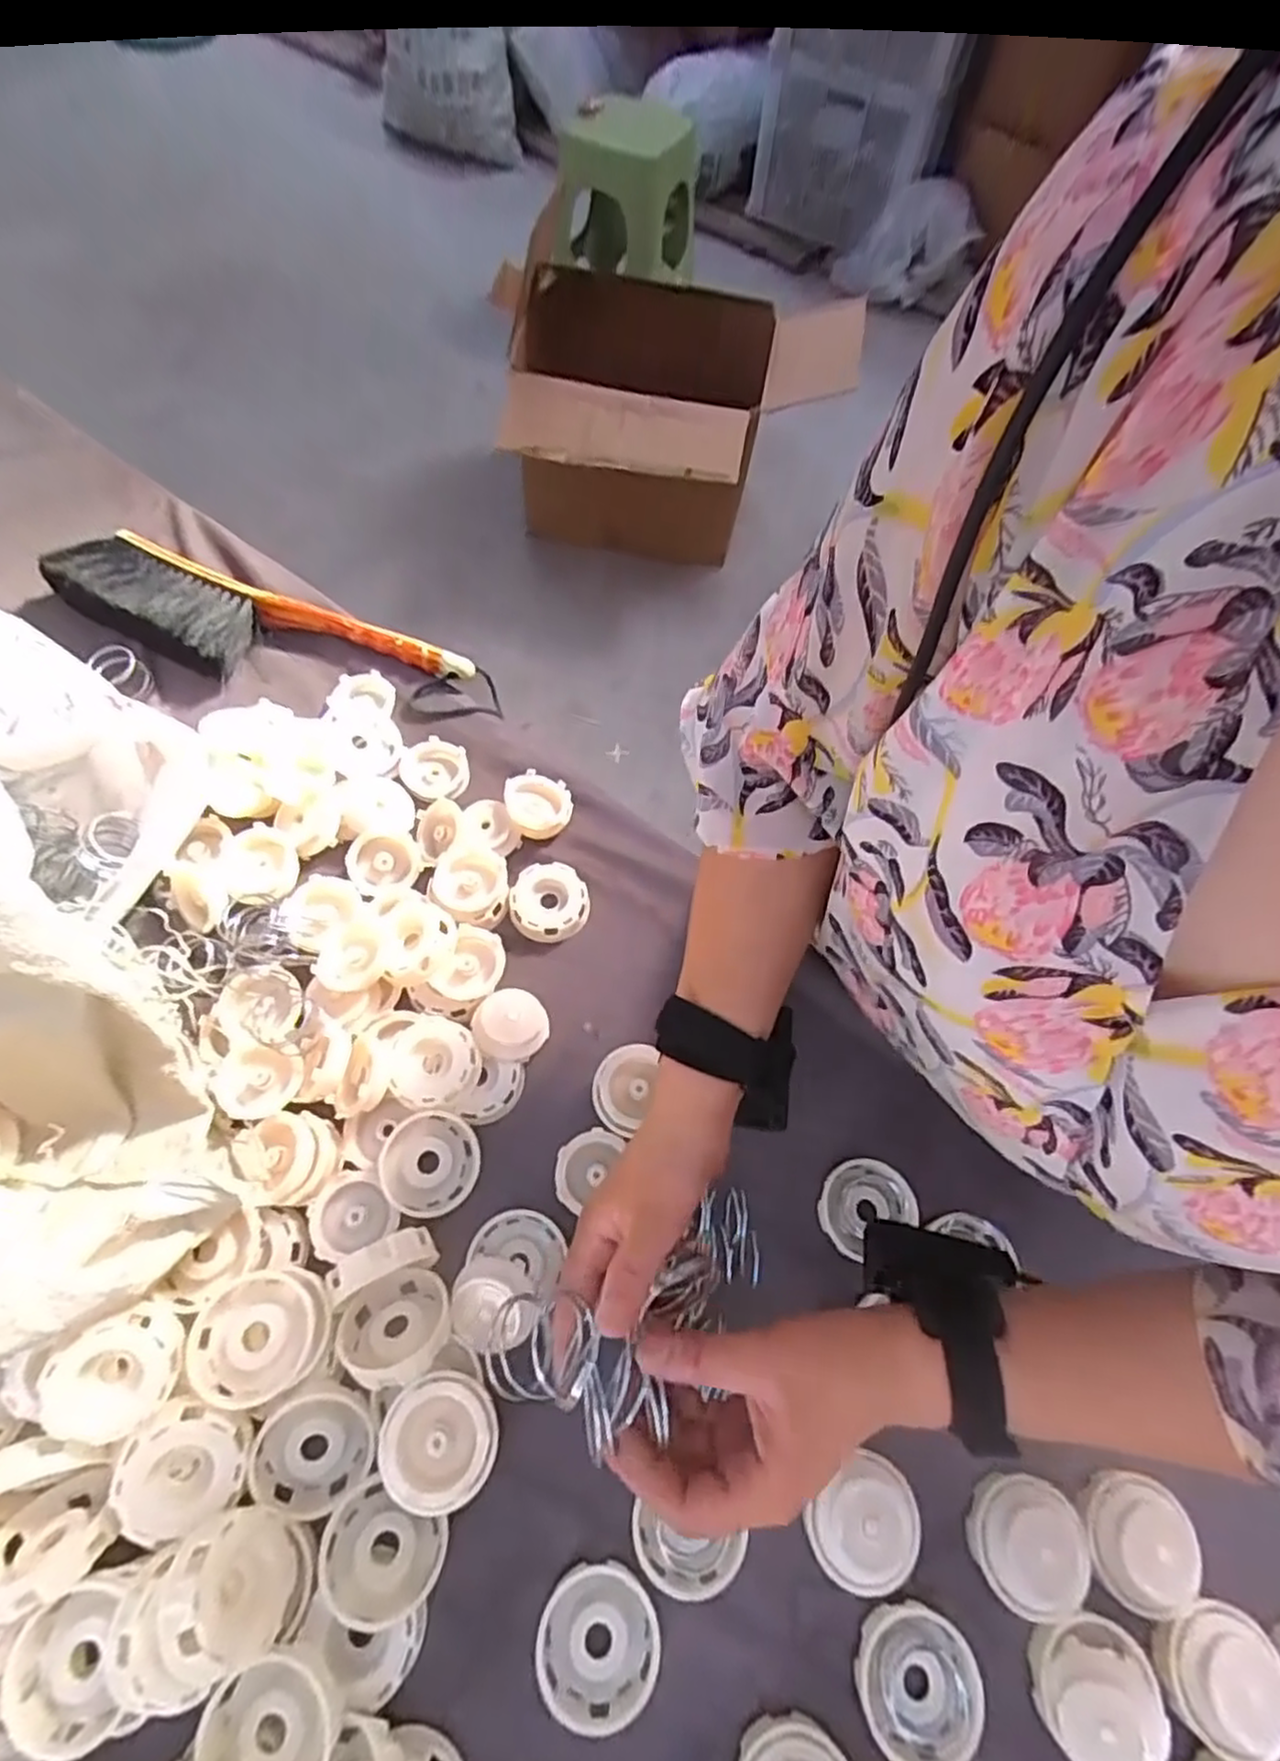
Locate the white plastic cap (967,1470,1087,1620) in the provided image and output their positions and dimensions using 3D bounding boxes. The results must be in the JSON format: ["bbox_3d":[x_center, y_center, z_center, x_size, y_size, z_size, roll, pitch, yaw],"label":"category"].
[{"bbox_3d":[0.214,0.366,0.403,0.055,0.023,0.060,-1,58,1],"label":"white plastic cap"}]

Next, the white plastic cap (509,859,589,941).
[{"bbox_3d":[-0.070,0.016,0.565,0.060,0.019,0.057,1,58,3],"label":"white plastic cap"}]

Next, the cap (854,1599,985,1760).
[{"bbox_3d":[0.145,0.418,0.382,0.062,0.015,0.061,-1,58,1],"label":"cap"}]

